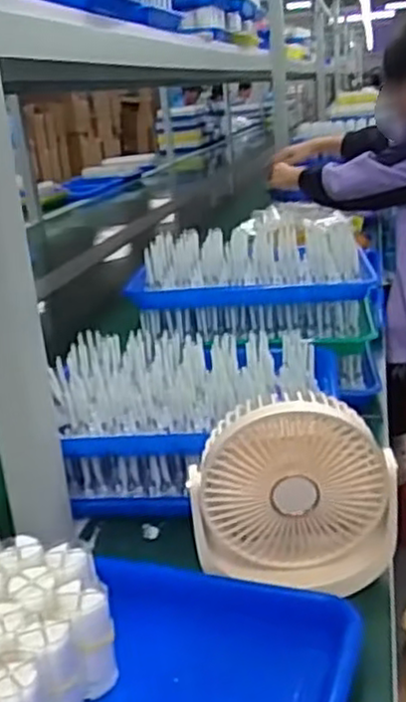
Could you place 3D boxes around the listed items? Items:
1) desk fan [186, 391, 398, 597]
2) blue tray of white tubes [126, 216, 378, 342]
[{"bbox_3d":[0.074,0.116,0.597,0.161,0.158,0.069,-1,20,9],"label":"desk fan"},{"bbox_3d":[0.075,-0.102,1.015,0.298,0.105,0.199,-2,20,8],"label":"blue tray of white tubes"}]

